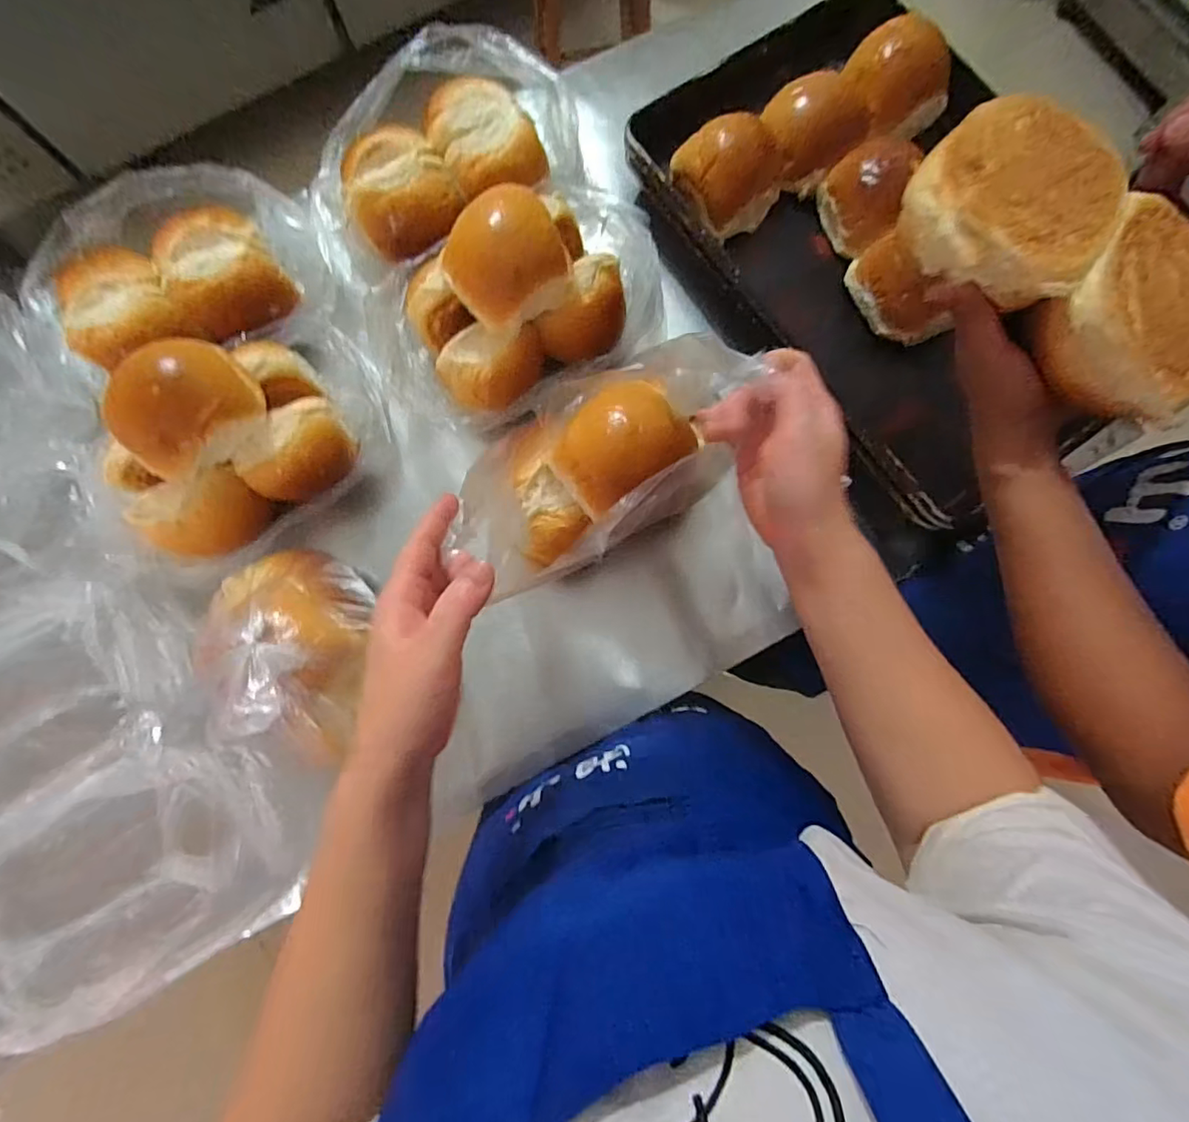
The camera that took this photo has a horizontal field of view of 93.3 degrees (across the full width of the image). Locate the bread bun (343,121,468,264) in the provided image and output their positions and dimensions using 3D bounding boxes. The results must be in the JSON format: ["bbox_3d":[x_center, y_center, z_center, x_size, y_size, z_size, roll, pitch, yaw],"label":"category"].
[{"bbox_3d":[-0.220,-0.417,0.642,0.129,0.066,0.097,-21,82,-4],"label":"bread bun"}]

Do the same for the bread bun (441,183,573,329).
[{"bbox_3d":[-0.089,-0.303,0.566,0.118,0.071,0.103,-39,84,-6],"label":"bread bun"}]

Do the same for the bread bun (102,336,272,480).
[{"bbox_3d":[-0.381,-0.141,0.528,0.093,0.082,0.132,33,82,4],"label":"bread bun"}]

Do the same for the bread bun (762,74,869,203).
[{"bbox_3d":[0.257,-0.509,0.663,0.115,0.078,0.106,0,81,-1],"label":"bread bun"}]

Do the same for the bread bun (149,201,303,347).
[{"bbox_3d":[-0.417,-0.324,0.623,0.116,0.067,0.128,-36,83,-5],"label":"bread bun"}]

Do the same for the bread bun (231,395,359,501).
[{"bbox_3d":[-0.318,-0.116,0.614,0.064,0.082,0.124,37,83,5],"label":"bread bun"}]

